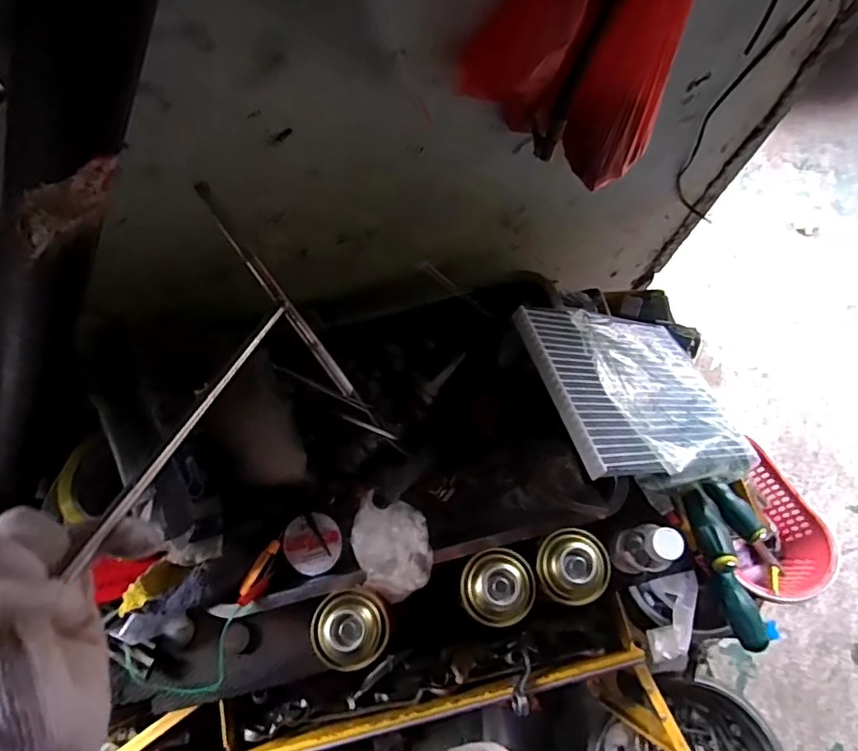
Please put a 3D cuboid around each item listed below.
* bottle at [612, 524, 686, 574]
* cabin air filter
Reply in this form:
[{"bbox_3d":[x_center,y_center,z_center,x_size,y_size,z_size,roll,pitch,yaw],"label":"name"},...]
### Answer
[{"bbox_3d":[0.210,0.167,0.547,0.036,0.089,0.041,-3,70,-2],"label":"bottle"},{"bbox_3d":[0.222,0.015,0.590,0.242,0.018,0.205,3,50,-29],"label":"cabin air filter"}]

